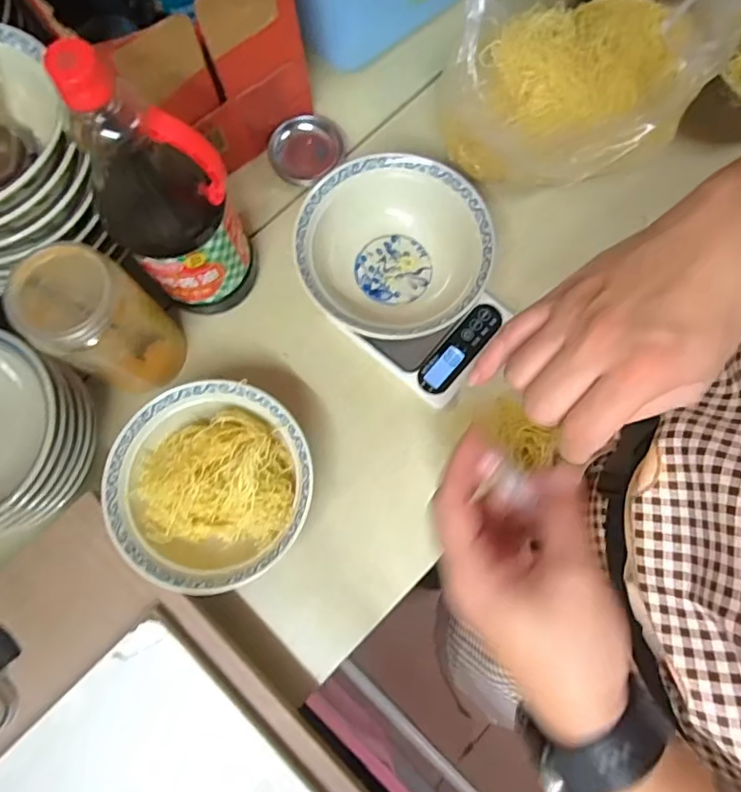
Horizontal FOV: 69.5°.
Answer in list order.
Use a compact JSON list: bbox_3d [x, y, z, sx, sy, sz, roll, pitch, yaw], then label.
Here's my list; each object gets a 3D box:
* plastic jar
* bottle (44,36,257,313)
[{"bbox_3d":[-0.246,-0.066,0.501,0.091,0.166,0.079,-38,81,-8],"label":"plastic jar"},{"bbox_3d":[-0.176,-0.160,0.465,0.083,0.272,0.095,41,81,7],"label":"bottle"}]

